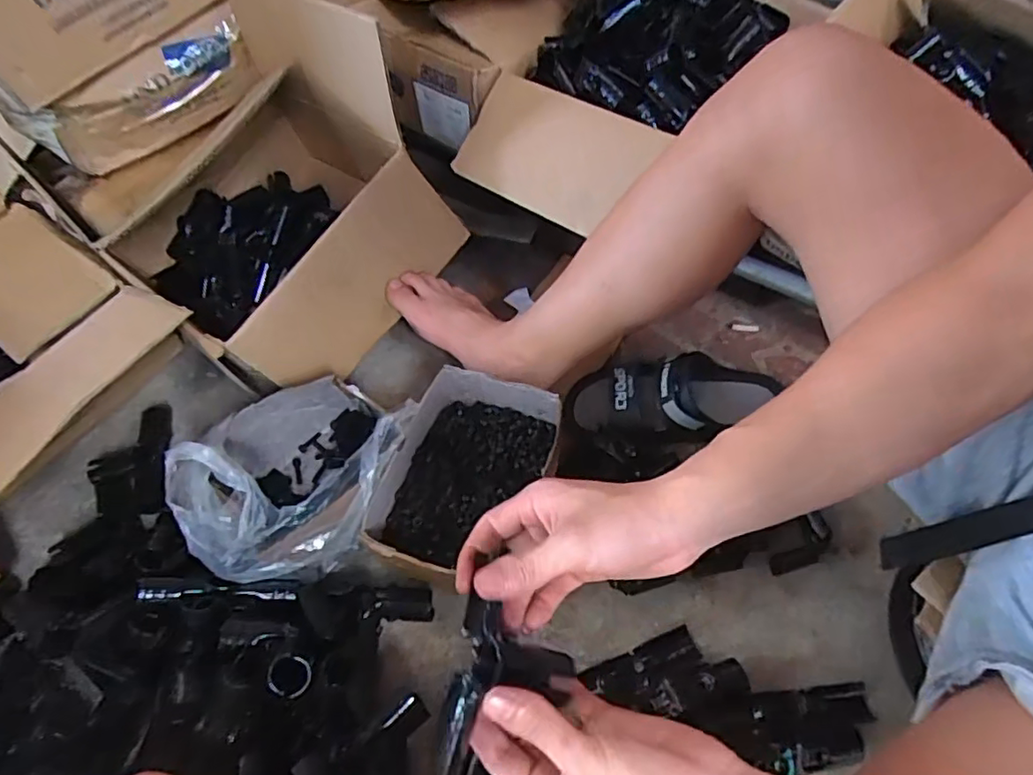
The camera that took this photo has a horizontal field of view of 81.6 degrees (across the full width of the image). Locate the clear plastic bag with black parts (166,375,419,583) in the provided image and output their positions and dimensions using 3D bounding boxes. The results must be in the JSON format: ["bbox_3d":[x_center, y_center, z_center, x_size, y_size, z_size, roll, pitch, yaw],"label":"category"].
[{"bbox_3d":[-0.230,0.091,0.630,0.190,0.146,0.215,31,63,22],"label":"clear plastic bag with black parts"}]

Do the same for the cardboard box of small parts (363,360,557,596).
[{"bbox_3d":[-0.051,0.092,0.617,0.150,0.071,0.214,14,58,13],"label":"cardboard box of small parts"}]

